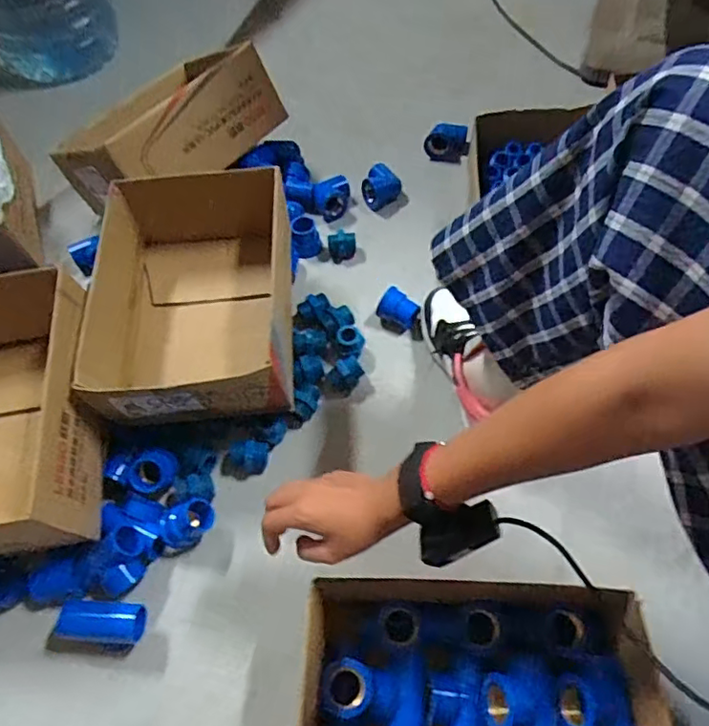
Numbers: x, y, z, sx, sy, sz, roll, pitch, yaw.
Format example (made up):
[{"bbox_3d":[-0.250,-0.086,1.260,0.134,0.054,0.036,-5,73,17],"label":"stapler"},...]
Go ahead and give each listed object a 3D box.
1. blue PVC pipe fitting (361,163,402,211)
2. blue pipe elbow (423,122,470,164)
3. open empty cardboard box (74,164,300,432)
[{"bbox_3d":[0.043,-0.289,0.960,0.052,0.042,0.065,39,67,24],"label":"blue PVC pipe fitting"},{"bbox_3d":[0.158,-0.378,1.002,0.077,0.046,0.049,5,58,7],"label":"blue pipe elbow"},{"bbox_3d":[-0.200,-0.076,0.730,0.234,0.136,0.305,-5,57,0],"label":"open empty cardboard box"}]

